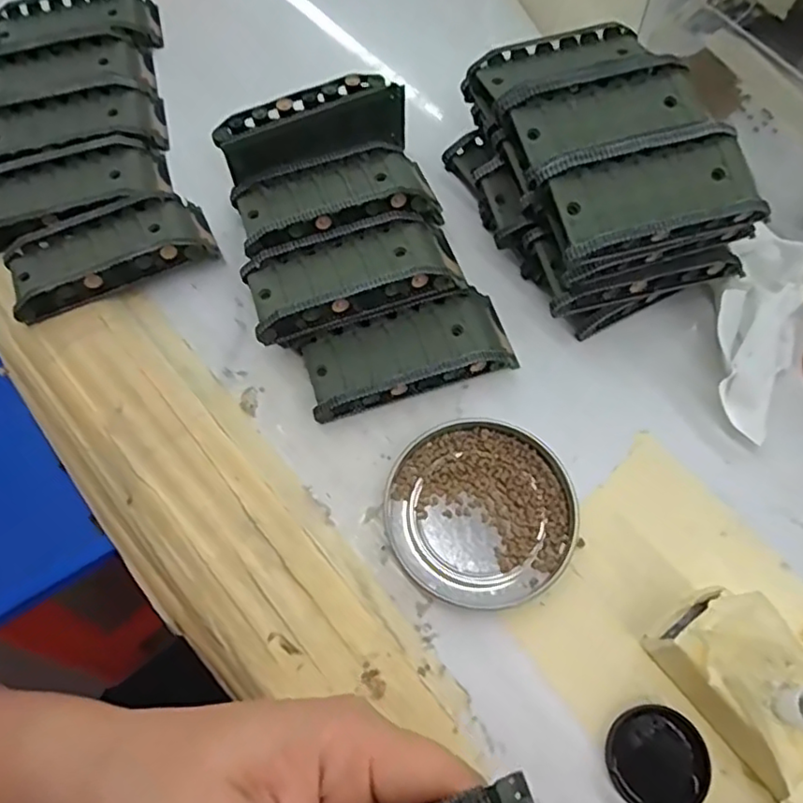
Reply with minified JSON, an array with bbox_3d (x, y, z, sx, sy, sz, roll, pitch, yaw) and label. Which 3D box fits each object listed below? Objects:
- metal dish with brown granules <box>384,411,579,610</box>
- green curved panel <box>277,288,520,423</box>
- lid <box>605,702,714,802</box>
[{"bbox_3d":[0.034,0.046,0.272,0.079,0.006,0.077,0,66,0],"label":"metal dish with brown granules"},{"bbox_3d":[0.002,-0.024,0.297,0.097,0.019,0.042,-18,67,-7],"label":"green curved panel"},{"bbox_3d":[0.094,0.132,0.234,0.036,0.006,0.035,0,66,0],"label":"lid"}]

